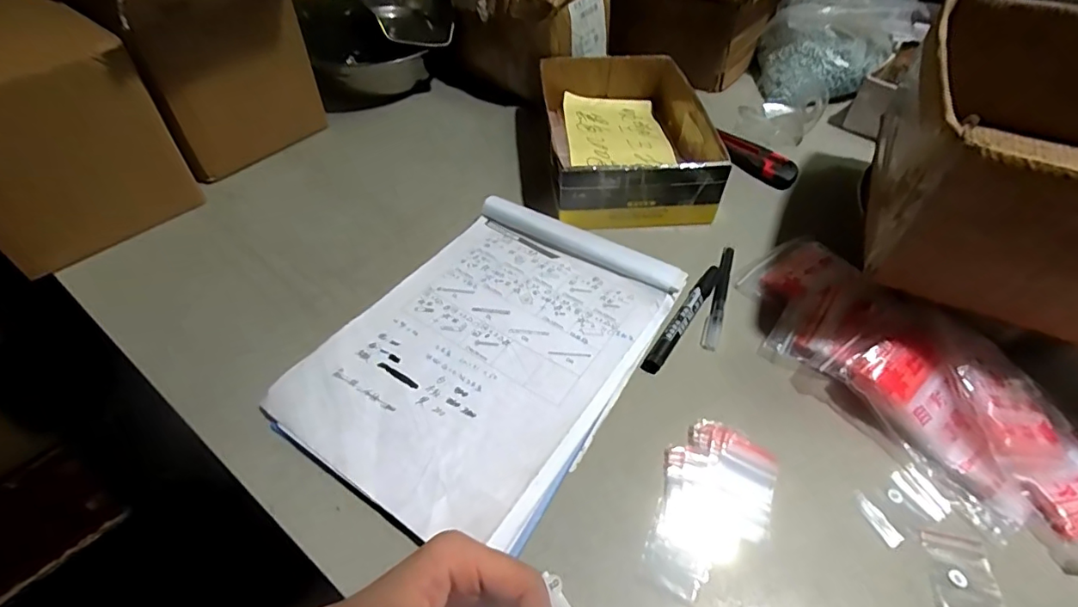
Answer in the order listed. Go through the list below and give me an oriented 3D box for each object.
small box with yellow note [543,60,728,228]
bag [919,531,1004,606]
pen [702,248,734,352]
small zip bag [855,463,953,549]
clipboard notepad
[{"bbox_3d":[0.102,-0.203,0.599,0.172,0.062,0.250,-2,51,-2],"label":"small box with yellow note"},{"bbox_3d":[0.272,0.178,0.331,0.039,0.005,0.056,7,49,13],"label":"bag"},{"bbox_3d":[0.172,-0.008,0.494,0.013,0.012,0.133,16,52,12],"label":"pen"},{"bbox_3d":[0.255,0.140,0.361,0.058,0.004,0.037,-18,53,-15],"label":"small zip bag"},{"bbox_3d":[-0.039,0.032,0.443,0.227,0.012,0.311,28,55,20],"label":"clipboard notepad"}]

